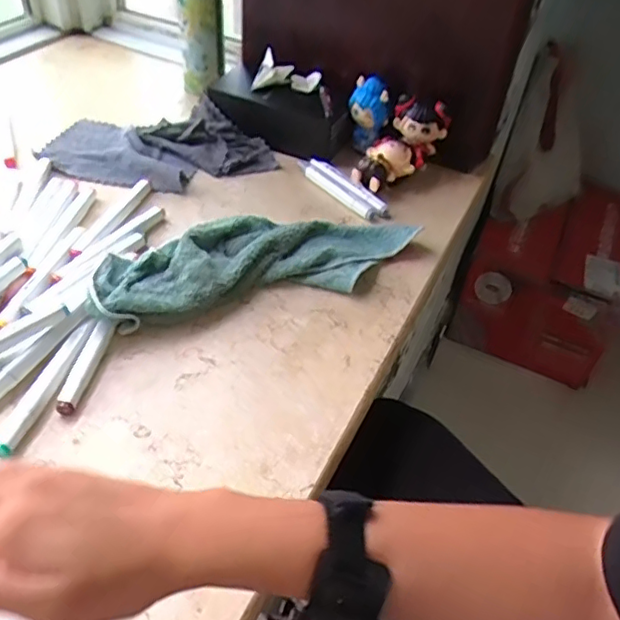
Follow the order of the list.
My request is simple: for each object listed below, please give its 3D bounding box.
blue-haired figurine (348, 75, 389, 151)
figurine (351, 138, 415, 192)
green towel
[{"bbox_3d":[0.079,-0.266,0.800,0.051,0.095,0.040,3,44,-4],"label":"blue-haired figurine"},{"bbox_3d":[0.096,-0.183,0.759,0.070,0.048,0.089,17,45,10],"label":"figurine"},{"bbox_3d":[-0.051,-0.055,0.622,0.331,0.037,0.122,-11,47,-18],"label":"green towel"}]

